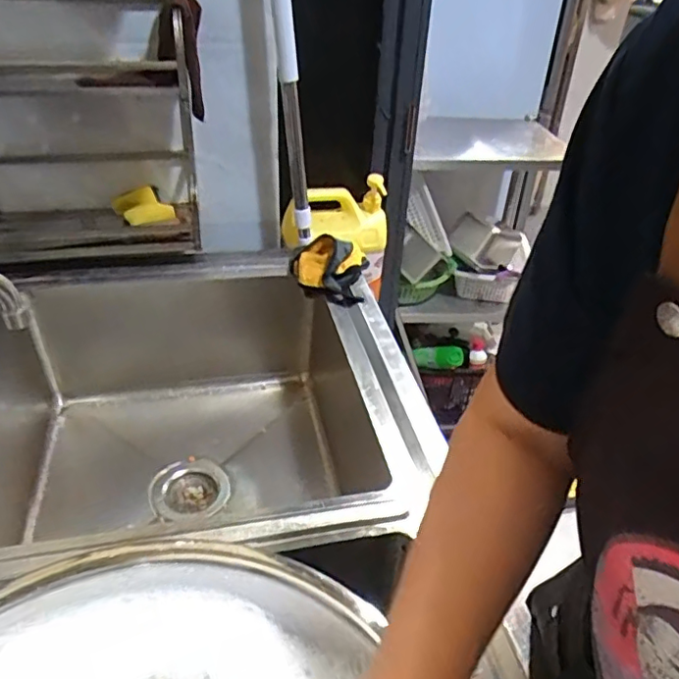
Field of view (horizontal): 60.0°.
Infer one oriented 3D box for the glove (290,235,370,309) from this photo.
[{"bbox_3d":[-0.013,-0.110,0.904,0.120,0.055,0.107,-2,35,-6],"label":"glove"}]

